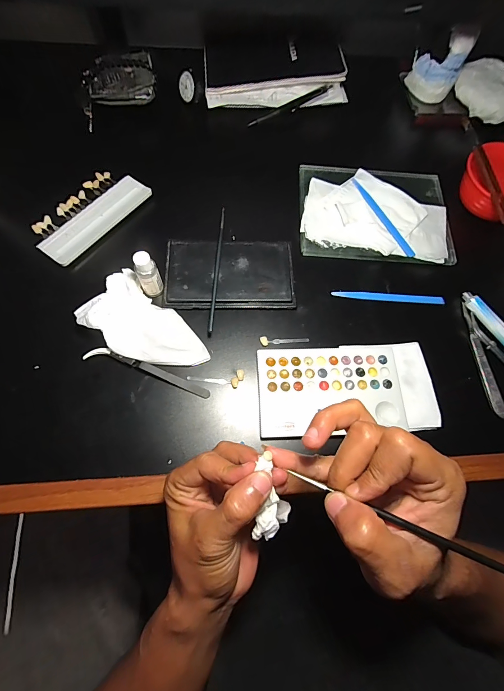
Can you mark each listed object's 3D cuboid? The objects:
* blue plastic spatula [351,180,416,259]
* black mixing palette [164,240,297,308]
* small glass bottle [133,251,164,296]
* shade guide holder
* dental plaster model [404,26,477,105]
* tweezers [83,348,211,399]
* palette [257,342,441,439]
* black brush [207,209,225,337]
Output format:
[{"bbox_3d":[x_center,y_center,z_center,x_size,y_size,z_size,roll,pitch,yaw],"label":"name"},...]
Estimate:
[{"bbox_3d":[0.171,-0.170,0.423,0.010,0.004,0.134,-26,74,-13],"label":"blue plastic spatula"},{"bbox_3d":[-0.025,-0.087,0.383,0.148,0.013,0.085,1,70,-4],"label":"black mixing palette"},{"bbox_3d":[-0.112,-0.077,0.347,0.020,0.052,0.022,2,70,-4],"label":"small glass bottle"},{"bbox_3d":[-0.205,-0.168,0.409,0.070,0.012,0.148,36,71,8],"label":"shade guide holder"},{"bbox_3d":[0.279,-0.422,0.482,0.073,0.082,0.036,28,71,6],"label":"dental plaster model"},{"bbox_3d":[-0.109,0.026,0.336,0.134,0.017,0.016,18,70,2],"label":"tweezers"},{"bbox_3d":[0.101,0.045,0.343,0.187,0.014,0.092,-2,70,-5],"label":"palette"},{"bbox_3d":[-0.041,-0.093,0.380,0.006,0.011,0.167,5,70,-3],"label":"black brush"}]

